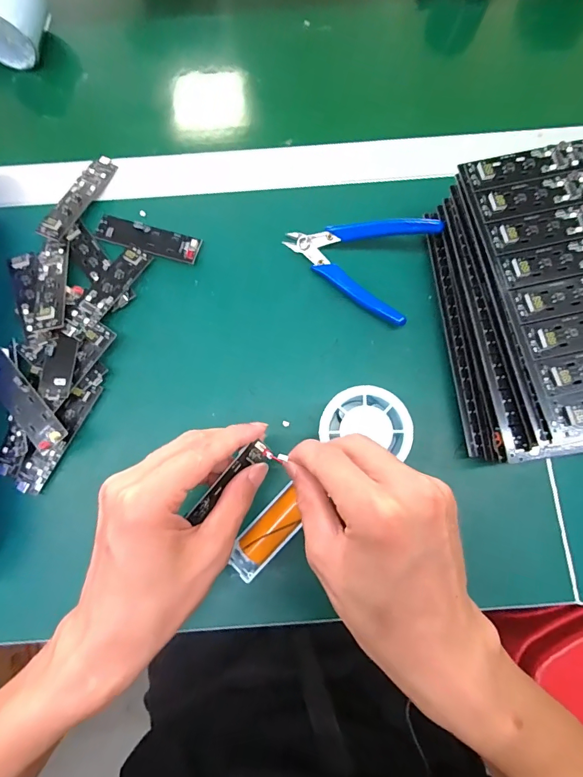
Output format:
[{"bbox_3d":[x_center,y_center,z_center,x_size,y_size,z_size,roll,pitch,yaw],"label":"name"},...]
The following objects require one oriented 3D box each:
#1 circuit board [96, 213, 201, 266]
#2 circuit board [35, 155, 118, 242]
[{"bbox_3d":[-0.122,-0.127,0.342,0.091,0.007,0.024,18,79,4],"label":"circuit board"},{"bbox_3d":[-0.182,-0.165,0.349,0.023,0.008,0.092,27,69,-9],"label":"circuit board"}]

